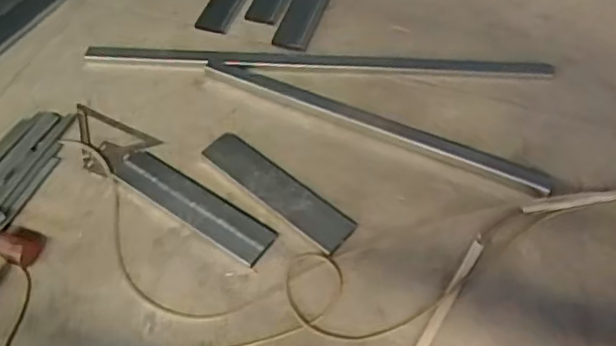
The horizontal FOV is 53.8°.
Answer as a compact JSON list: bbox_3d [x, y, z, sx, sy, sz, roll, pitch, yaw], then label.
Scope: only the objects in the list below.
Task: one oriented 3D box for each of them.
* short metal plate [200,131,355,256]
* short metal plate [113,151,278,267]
[{"bbox_3d":[-0.081,0.040,1.519,0.431,0.024,0.104,35,62,23],"label":"short metal plate"},{"bbox_3d":[-0.290,0.068,1.503,0.460,0.025,0.113,29,53,24],"label":"short metal plate"}]

